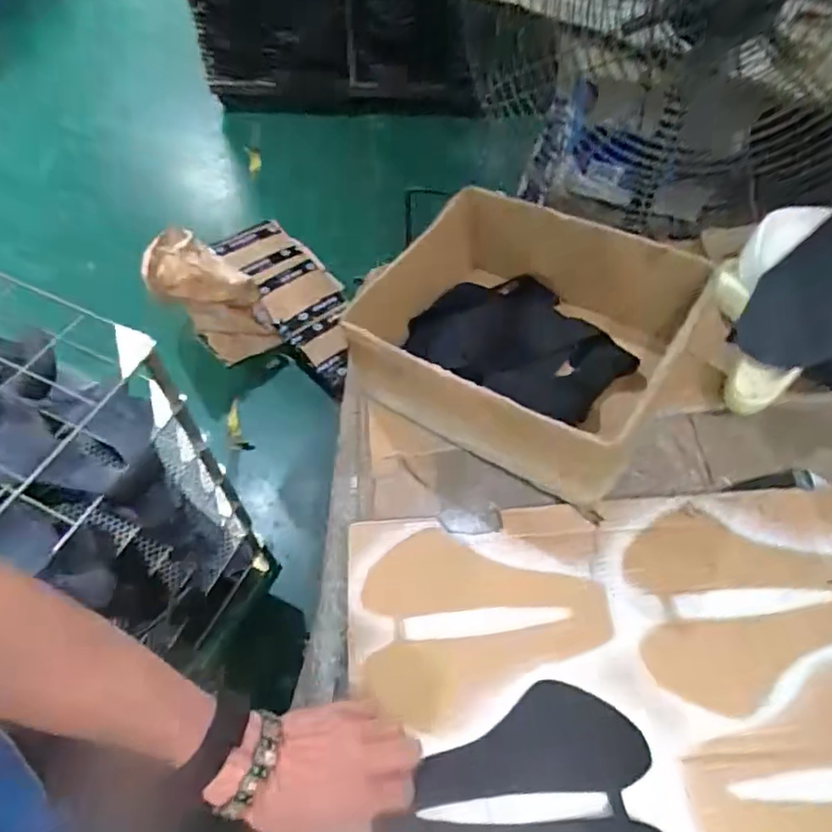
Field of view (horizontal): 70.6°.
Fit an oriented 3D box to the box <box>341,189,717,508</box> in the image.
[{"bbox_3d":[0.122,-0.103,0.695,0.306,0.150,0.267,21,60,16],"label":"box"}]

